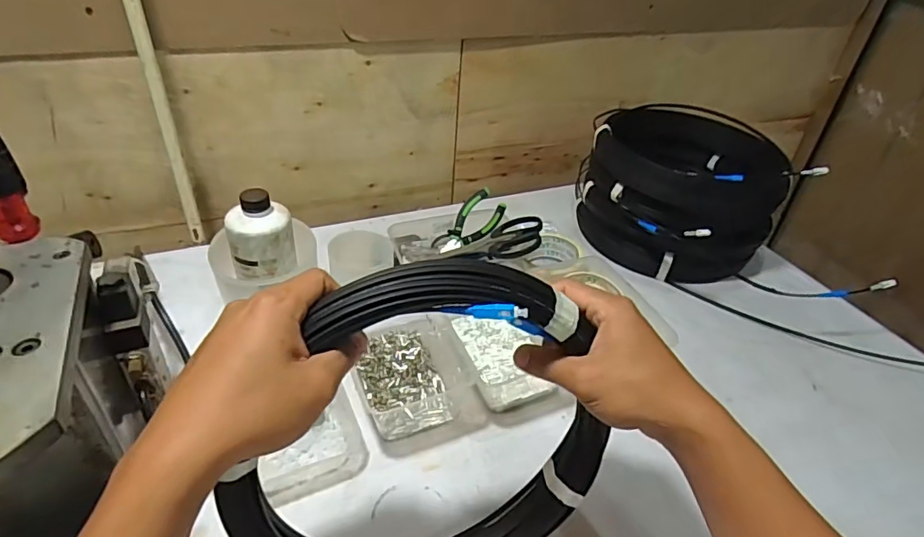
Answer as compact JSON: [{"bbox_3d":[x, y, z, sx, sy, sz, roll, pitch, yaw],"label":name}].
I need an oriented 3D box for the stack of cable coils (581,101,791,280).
[{"bbox_3d":[0.331,-0.121,0.824,0.290,0.164,0.280,-21,44,-33],"label":"stack of cable coils"}]

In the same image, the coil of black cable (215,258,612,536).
[{"bbox_3d":[-0.010,0.127,0.378,0.261,0.269,0.046,20,14,-25],"label":"coil of black cable"}]

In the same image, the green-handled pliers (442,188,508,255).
[{"bbox_3d":[0.014,-0.062,0.757,0.055,0.107,0.022,38,-1,0],"label":"green-handled pliers"}]

